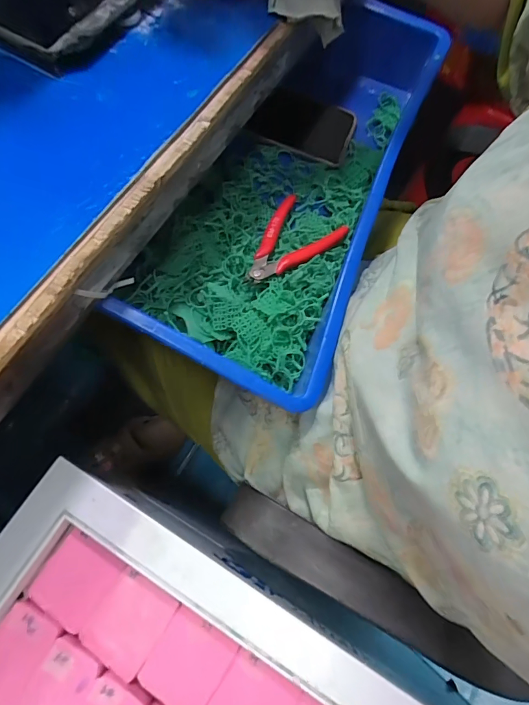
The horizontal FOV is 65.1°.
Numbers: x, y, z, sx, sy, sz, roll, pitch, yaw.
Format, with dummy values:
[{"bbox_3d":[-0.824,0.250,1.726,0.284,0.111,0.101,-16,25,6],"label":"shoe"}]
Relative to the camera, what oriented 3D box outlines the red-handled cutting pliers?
[{"bbox_3d":[0.026,-0.109,0.417,0.072,0.008,0.113,35,73,12],"label":"red-handled cutting pliers"}]

